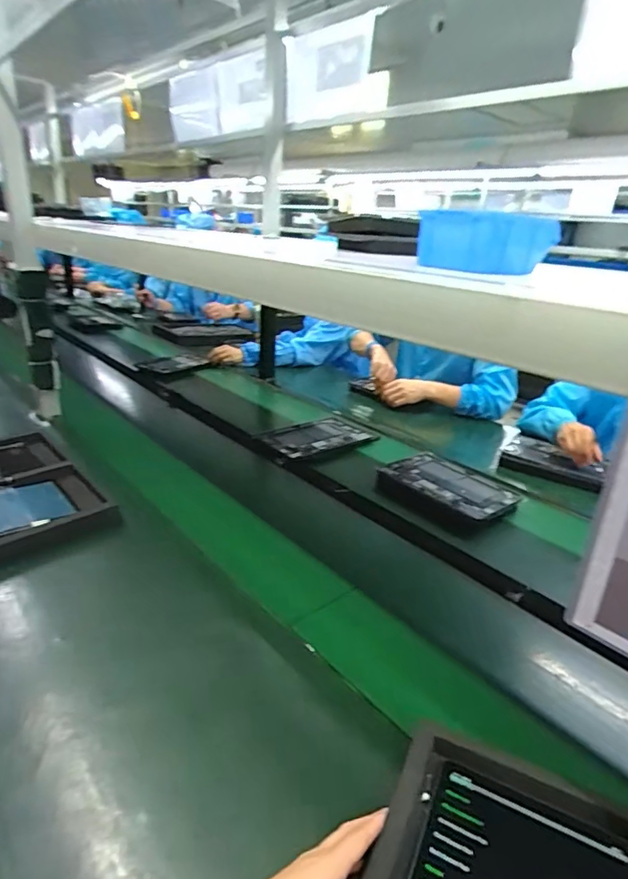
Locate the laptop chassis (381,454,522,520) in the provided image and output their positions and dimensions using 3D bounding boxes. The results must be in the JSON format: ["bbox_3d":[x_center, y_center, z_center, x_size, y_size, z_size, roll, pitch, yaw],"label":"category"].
[{"bbox_3d":[0.285,0.094,1.067,0.163,0.032,0.251,-18,30,-41],"label":"laptop chassis"}]

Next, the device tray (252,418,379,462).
[{"bbox_3d":[0.003,-0.006,1.272,0.274,0.015,0.170,-12,27,-31],"label":"device tray"}]

